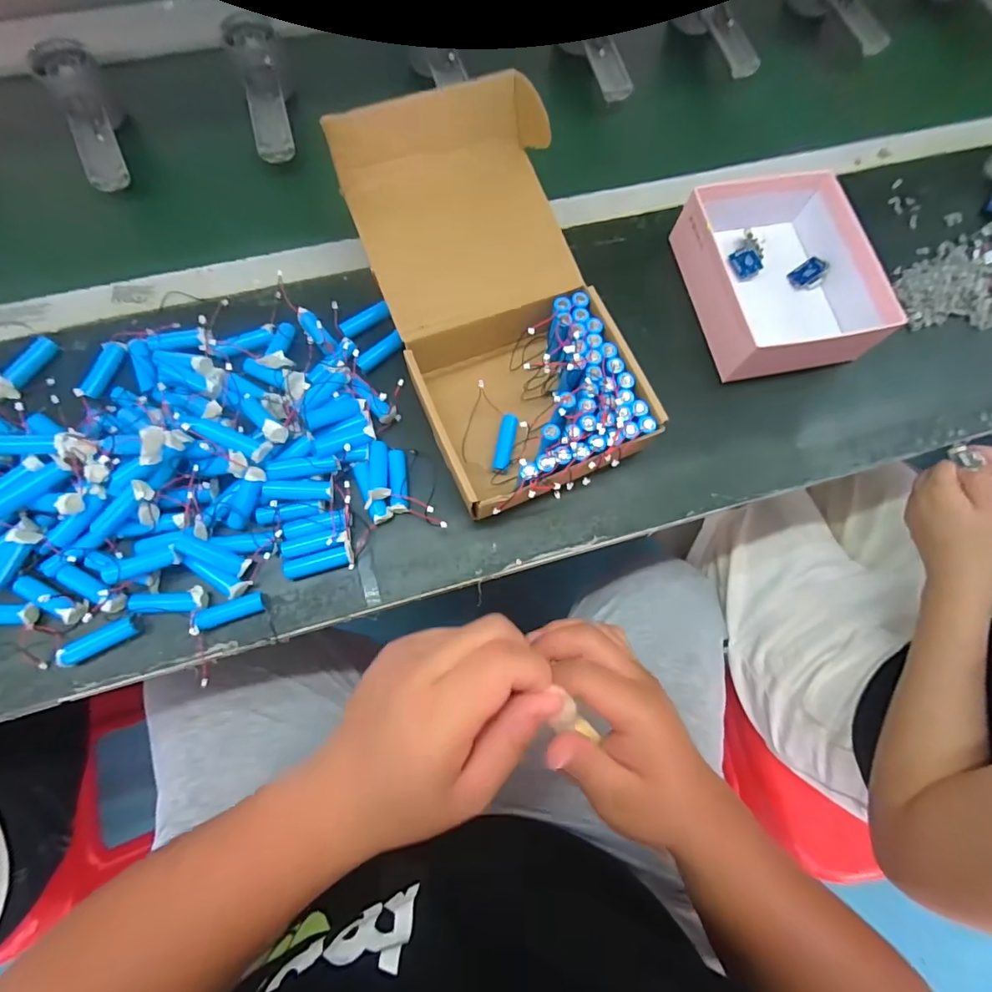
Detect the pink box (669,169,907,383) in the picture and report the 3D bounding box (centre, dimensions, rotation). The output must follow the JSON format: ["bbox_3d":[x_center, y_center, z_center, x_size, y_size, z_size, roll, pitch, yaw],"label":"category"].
[{"bbox_3d":[0.258,-0.195,0.456,0.142,0.063,0.167,-11,73,-6],"label":"pink box"}]

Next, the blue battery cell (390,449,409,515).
[{"bbox_3d":[-0.078,-0.012,0.403,0.013,0.013,0.054,-5,72,-4],"label":"blue battery cell"}]

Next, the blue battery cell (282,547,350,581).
[{"bbox_3d":[-0.136,0.051,0.380,0.049,0.014,0.015,-10,73,-6],"label":"blue battery cell"}]

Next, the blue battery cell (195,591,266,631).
[{"bbox_3d":[-0.192,0.084,0.365,0.044,0.015,0.015,-19,74,-8],"label":"blue battery cell"}]

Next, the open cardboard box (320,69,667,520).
[{"bbox_3d":[-0.001,-0.154,0.403,0.166,0.117,0.312,-22,74,-9],"label":"open cardboard box"}]

